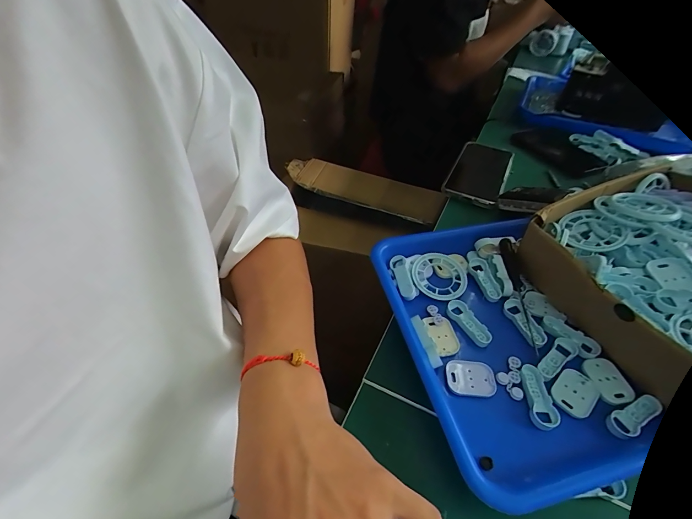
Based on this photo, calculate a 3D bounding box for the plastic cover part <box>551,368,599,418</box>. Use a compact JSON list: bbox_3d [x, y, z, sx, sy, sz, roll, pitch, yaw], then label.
[{"bbox_3d":[0.185,0.109,0.279,0.031,0.007,0.037,36,53,28],"label":"plastic cover part"}]

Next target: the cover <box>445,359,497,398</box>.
[{"bbox_3d":[0.104,0.099,0.288,0.040,0.005,0.030,5,45,1],"label":"cover"}]

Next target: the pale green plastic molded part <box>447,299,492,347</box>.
[{"bbox_3d":[0.116,0.059,0.324,0.017,0.012,0.052,-21,50,-23],"label":"pale green plastic molded part"}]

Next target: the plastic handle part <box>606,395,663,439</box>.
[{"bbox_3d":[0.221,0.119,0.263,0.045,0.009,0.018,-23,51,-24],"label":"plastic handle part"}]

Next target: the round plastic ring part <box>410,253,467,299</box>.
[{"bbox_3d":[0.098,0.018,0.359,0.057,0.014,0.051,13,46,9],"label":"round plastic ring part"}]

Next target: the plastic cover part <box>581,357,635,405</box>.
[{"bbox_3d":[0.217,0.099,0.284,0.030,0.004,0.038,-9,47,-13],"label":"plastic cover part"}]

